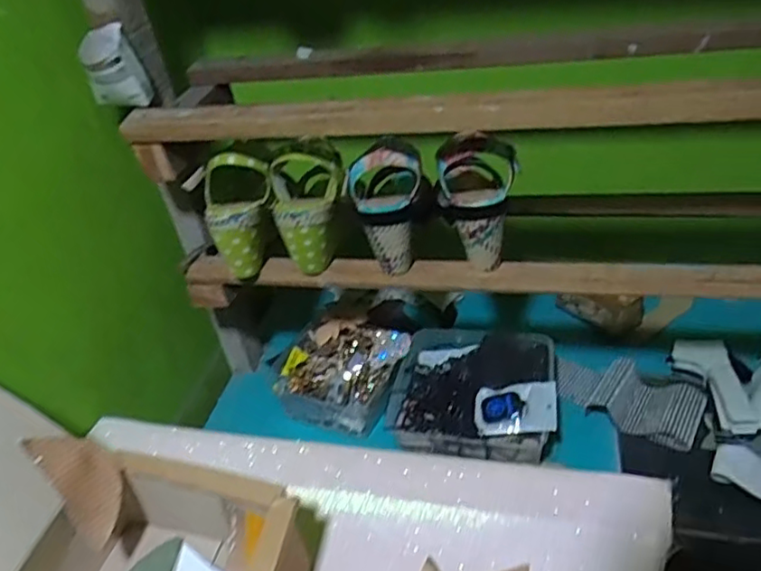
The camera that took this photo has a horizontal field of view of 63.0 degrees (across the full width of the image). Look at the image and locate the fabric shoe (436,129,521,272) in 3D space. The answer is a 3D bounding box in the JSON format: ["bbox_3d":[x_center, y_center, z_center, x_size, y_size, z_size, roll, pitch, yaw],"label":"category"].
[{"bbox_3d":[0.104,-0.094,0.664,0.084,0.141,0.079,-3,37,8],"label":"fabric shoe"}]

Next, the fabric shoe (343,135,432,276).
[{"bbox_3d":[0.010,-0.086,0.681,0.088,0.131,0.075,-3,38,2],"label":"fabric shoe"}]

